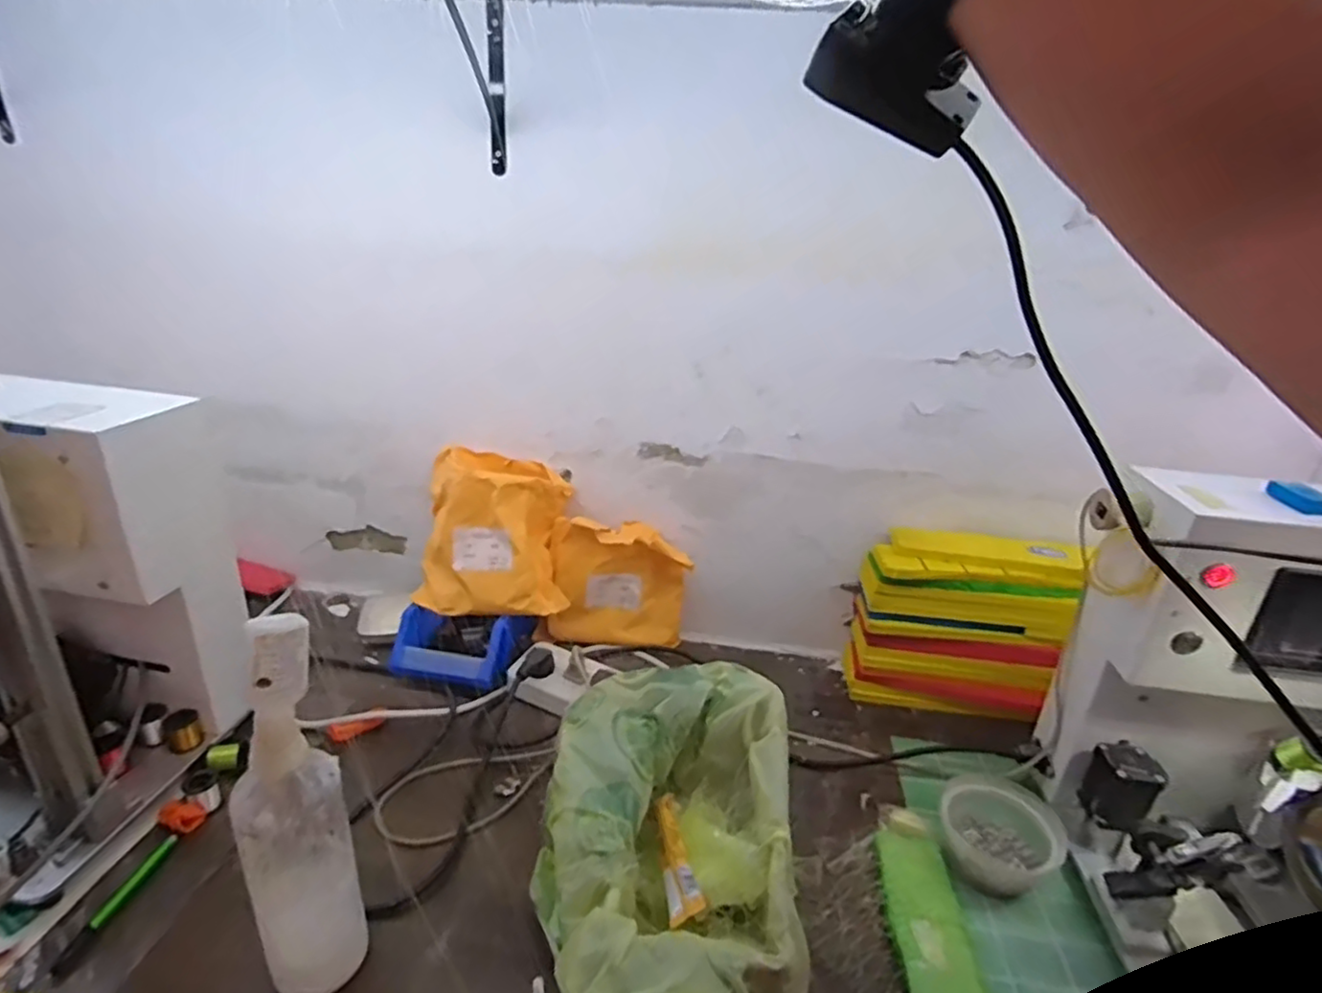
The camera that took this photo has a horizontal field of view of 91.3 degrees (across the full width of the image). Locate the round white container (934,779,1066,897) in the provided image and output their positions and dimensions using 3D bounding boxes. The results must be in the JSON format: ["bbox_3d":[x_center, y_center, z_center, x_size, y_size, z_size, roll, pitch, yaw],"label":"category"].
[{"bbox_3d":[0.295,0.298,0.569,0.095,0.051,0.096,23,29,38],"label":"round white container"}]

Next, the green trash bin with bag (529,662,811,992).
[{"bbox_3d":[0.012,0.275,0.514,0.203,0.122,0.313,5,23,1],"label":"green trash bin with bag"}]

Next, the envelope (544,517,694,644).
[{"bbox_3d":[-0.054,0.111,0.812,0.171,0.167,0.047,5,19,-2],"label":"envelope"}]

